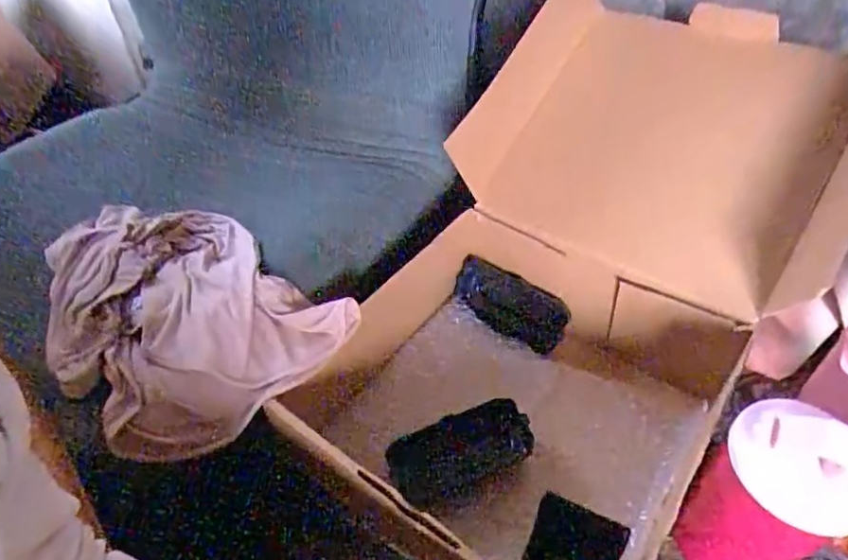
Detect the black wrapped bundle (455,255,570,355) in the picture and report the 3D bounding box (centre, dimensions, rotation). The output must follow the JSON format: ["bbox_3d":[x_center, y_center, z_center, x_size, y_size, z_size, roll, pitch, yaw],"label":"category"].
[{"bbox_3d":[0.082,0.023,0.548,0.114,0.022,0.054,30,93,19],"label":"black wrapped bundle"}]

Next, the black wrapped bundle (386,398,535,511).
[{"bbox_3d":[0.029,0.133,0.449,0.110,0.036,0.045,-13,44,-9],"label":"black wrapped bundle"}]

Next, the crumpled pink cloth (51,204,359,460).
[{"bbox_3d":[-0.212,0.012,0.461,0.284,0.046,0.180,32,54,32],"label":"crumpled pink cloth"}]

